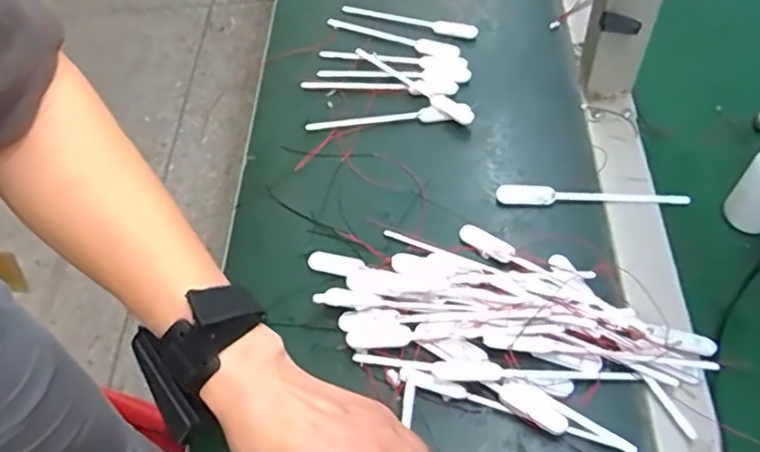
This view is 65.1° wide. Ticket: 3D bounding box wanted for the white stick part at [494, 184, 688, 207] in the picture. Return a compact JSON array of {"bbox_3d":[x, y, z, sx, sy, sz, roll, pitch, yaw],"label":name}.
[{"bbox_3d":[0.166,-0.024,0.471,0.144,0.011,0.016,-1,58,7],"label":"white stick part"}]

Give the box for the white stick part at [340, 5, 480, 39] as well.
[{"bbox_3d":[0.029,-0.211,0.607,0.143,0.007,0.019,18,61,15],"label":"white stick part"}]

